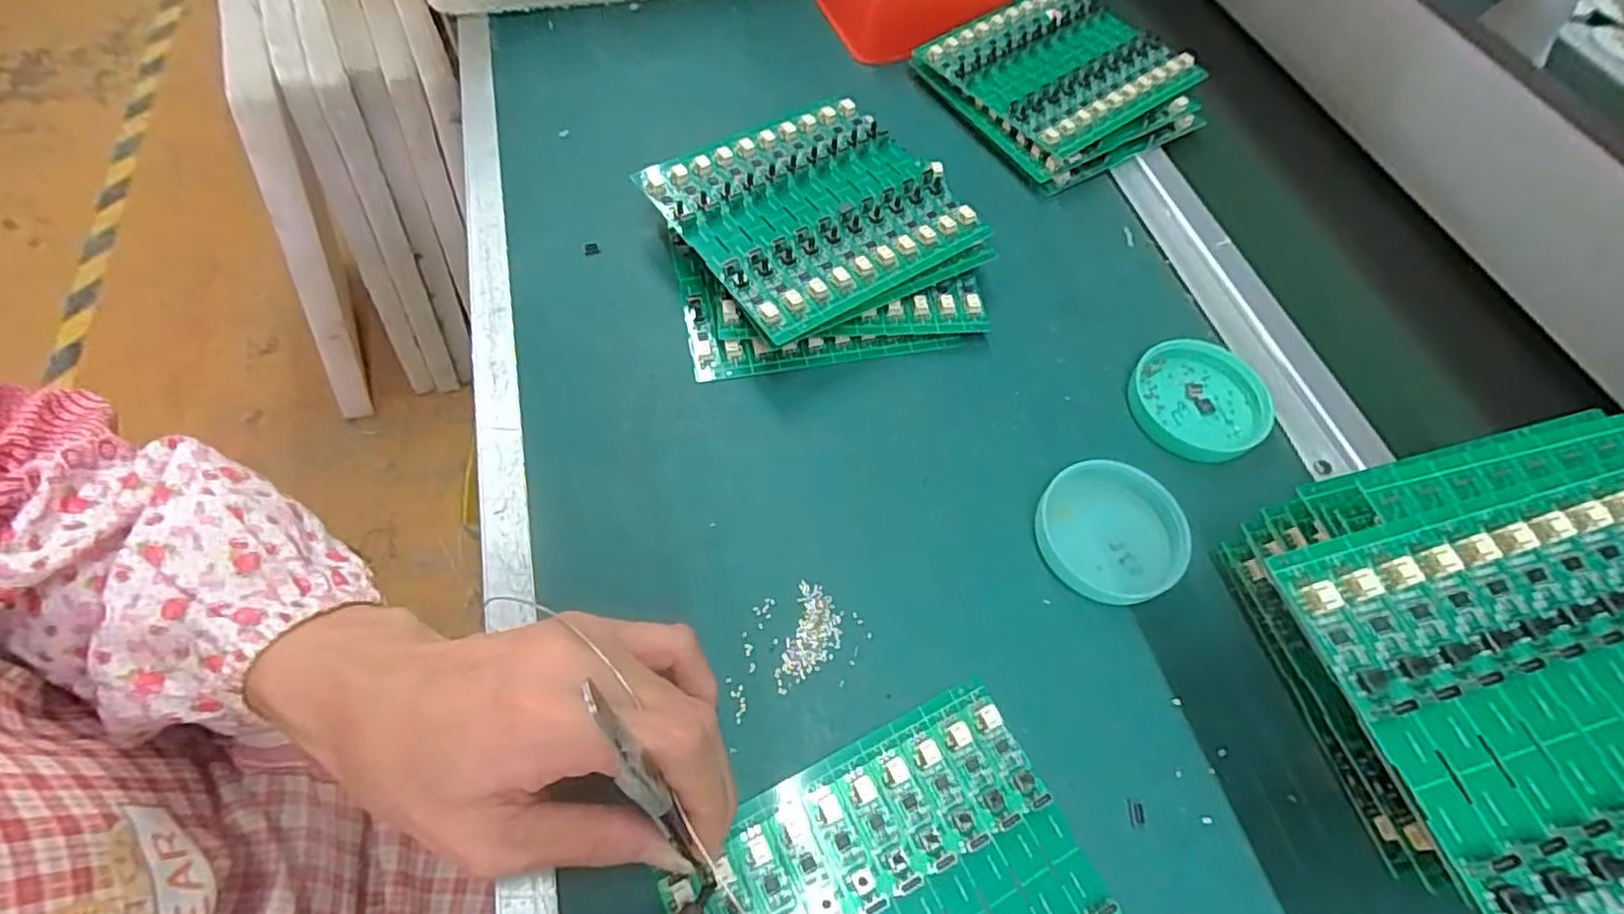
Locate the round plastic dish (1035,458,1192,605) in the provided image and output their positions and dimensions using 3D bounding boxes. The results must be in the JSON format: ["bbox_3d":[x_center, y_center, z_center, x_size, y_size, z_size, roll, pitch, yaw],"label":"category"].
[{"bbox_3d":[0.134,0.033,0.313,0.062,0.014,0.062,2,60,-3],"label":"round plastic dish"}]

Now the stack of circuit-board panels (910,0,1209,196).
[{"bbox_3d":[0.165,-0.246,0.466,0.142,0.033,0.139,-27,65,-18],"label":"stack of circuit-board panels"}]

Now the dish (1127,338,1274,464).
[{"bbox_3d":[0.197,-0.031,0.355,0.059,0.015,0.066,-37,68,-22],"label":"dish"}]

